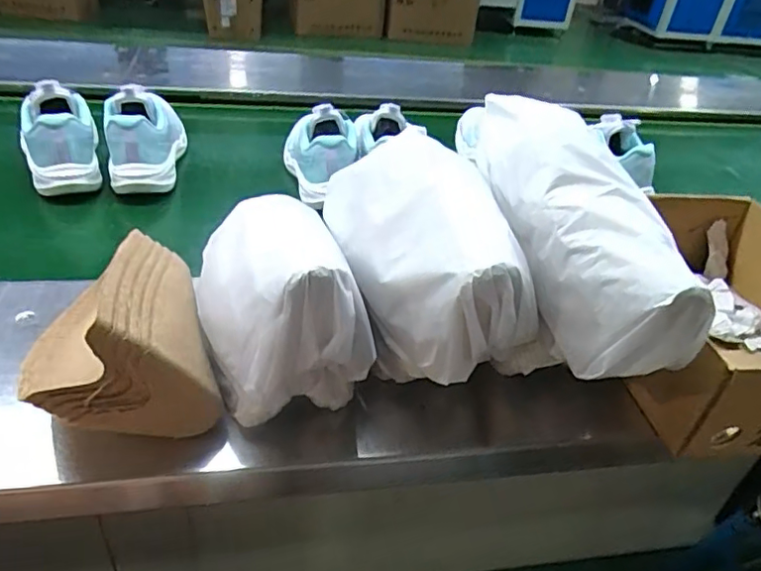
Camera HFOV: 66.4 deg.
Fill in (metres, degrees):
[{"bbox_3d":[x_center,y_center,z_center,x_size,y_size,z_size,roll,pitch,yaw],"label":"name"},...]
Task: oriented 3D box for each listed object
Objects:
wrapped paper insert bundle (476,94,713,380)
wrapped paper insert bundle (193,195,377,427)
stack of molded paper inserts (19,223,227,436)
[{"bbox_3d":[0.139,-0.060,0.428,0.084,0.108,0.261,-5,54,-16],"label":"wrapped paper insert bundle"},{"bbox_3d":[-0.084,0.000,0.453,0.109,0.124,0.195,-8,39,-19],"label":"wrapped paper insert bundle"},{"bbox_3d":[-0.191,0.030,0.432,0.122,0.090,0.137,-6,39,-17],"label":"stack of molded paper inserts"}]

